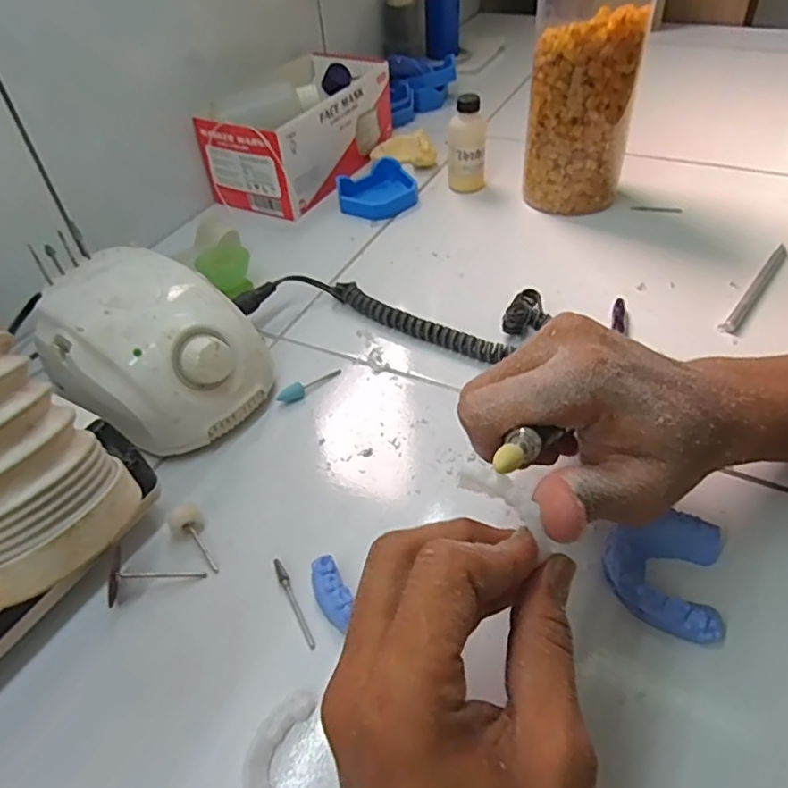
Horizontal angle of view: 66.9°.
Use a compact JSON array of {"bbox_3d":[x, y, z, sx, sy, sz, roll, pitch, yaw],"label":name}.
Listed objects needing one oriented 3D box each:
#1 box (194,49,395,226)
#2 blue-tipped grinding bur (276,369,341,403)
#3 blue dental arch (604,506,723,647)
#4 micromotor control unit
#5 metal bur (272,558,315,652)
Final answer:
[{"bbox_3d":[-0.090,-0.276,0.623,0.100,0.089,0.207,19,50,23],"label":"box"},{"bbox_3d":[-0.058,-0.008,0.408,0.049,0.009,0.008,-37,52,-28],"label":"blue-tipped grinding bur"},{"bbox_3d":[0.132,0.086,0.295,0.055,0.021,0.062,11,47,16],"label":"blue dental arch"},{"bbox_3d":[-0.157,-0.029,0.389,0.133,0.082,0.112,32,56,32],"label":"micromotor control unit"},{"bbox_3d":[-0.051,0.106,0.303,0.005,0.004,0.051,-22,47,-16],"label":"metal bur"}]

